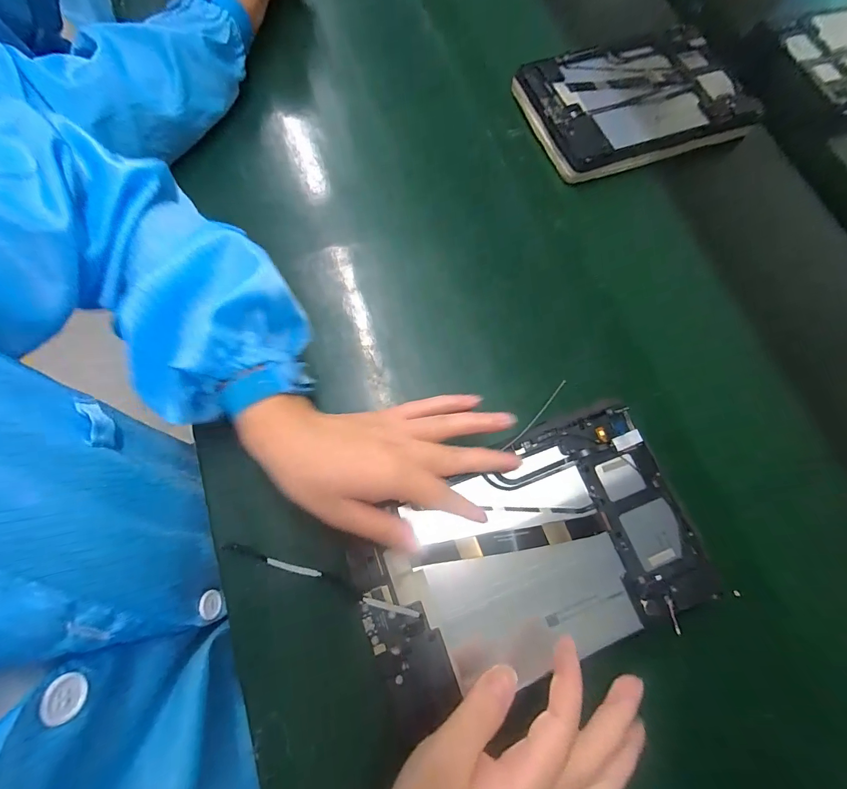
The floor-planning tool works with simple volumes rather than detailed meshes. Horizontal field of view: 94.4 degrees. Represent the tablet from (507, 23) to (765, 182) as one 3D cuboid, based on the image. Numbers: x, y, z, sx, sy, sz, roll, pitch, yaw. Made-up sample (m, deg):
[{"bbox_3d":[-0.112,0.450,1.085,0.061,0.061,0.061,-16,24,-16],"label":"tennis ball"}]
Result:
[{"bbox_3d":[0.237,-0.334,0.436,0.252,0.015,0.157,-16,73,-5],"label":"tablet"}]

